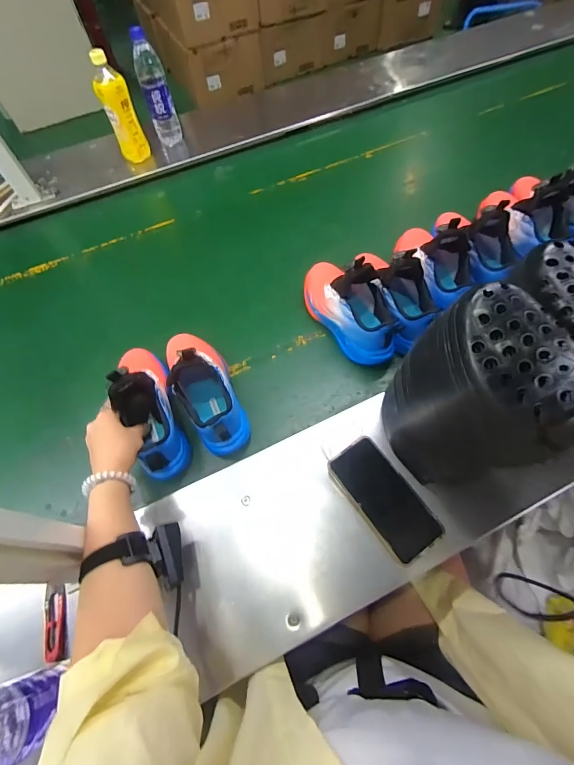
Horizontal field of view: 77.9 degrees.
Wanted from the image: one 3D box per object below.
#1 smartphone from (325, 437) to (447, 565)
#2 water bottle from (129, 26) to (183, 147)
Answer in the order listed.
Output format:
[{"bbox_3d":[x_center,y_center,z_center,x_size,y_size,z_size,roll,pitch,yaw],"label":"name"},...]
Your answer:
[{"bbox_3d":[0.127,0.152,0.469,0.075,0.007,0.154,-36,71,-9],"label":"smartphone"},{"bbox_3d":[-0.320,-0.714,0.880,0.066,0.214,0.058,-17,61,-5],"label":"water bottle"}]

